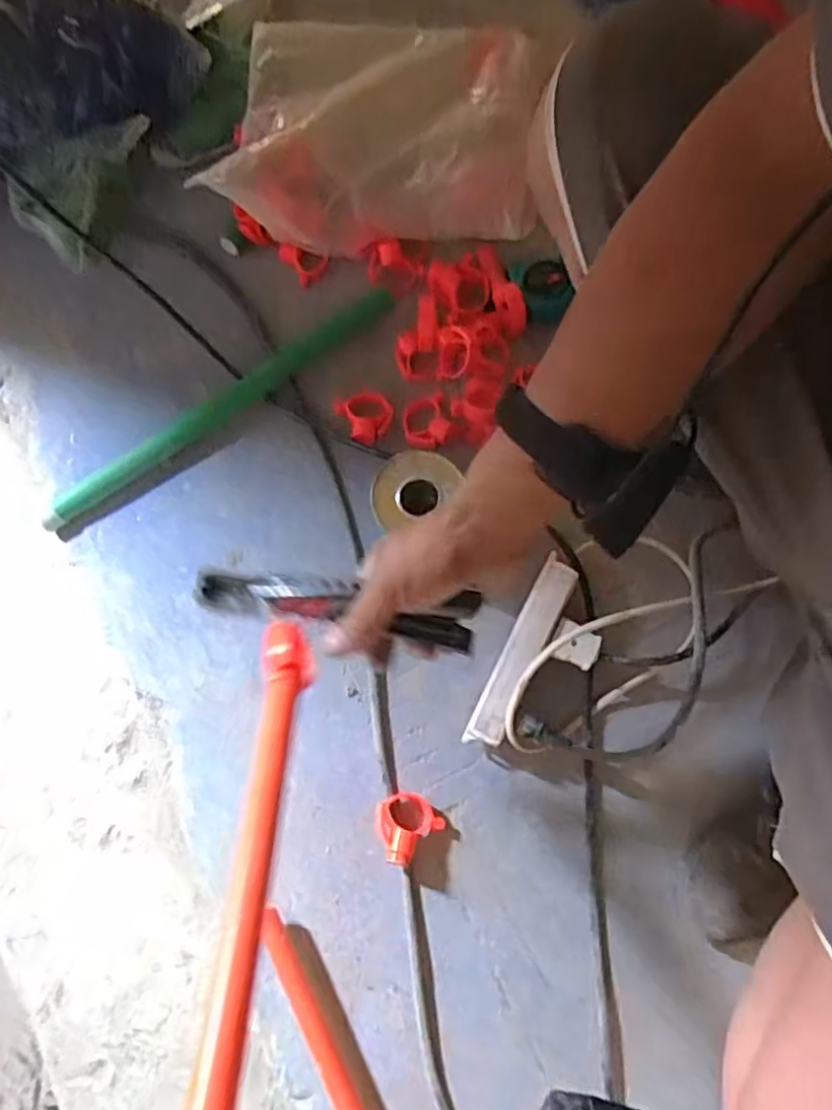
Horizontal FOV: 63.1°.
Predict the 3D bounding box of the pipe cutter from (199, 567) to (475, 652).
[{"bbox_3d":[-0.054,0.030,0.435,0.185,0.059,0.031,9,79,3],"label":"pipe cutter"}]

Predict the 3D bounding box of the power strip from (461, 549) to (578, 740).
[{"bbox_3d":[0.094,0.082,0.593,0.032,0.033,0.174,26,80,6],"label":"power strip"}]

